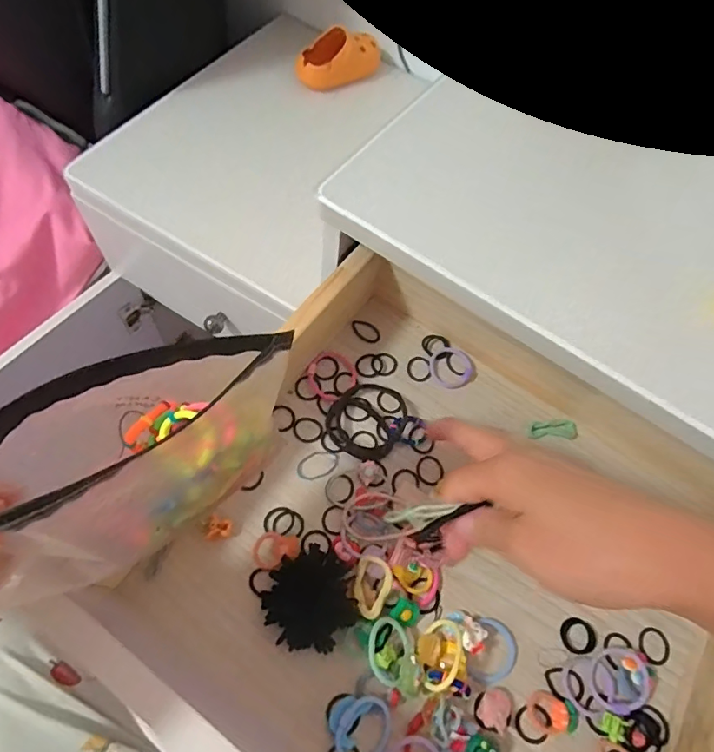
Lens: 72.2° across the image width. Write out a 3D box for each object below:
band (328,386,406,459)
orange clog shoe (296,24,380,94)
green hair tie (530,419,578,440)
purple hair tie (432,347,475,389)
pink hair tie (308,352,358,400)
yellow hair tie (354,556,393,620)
[{"bbox_3d":[0.009,0.031,0.363,0.053,0.008,0.061,32,65,12],"label":"band"},{"bbox_3d":[-0.020,-0.389,0.603,0.113,0.051,0.054,-29,68,-17],"label":"orange clog shoe"},{"bbox_3d":[0.150,0.041,0.374,0.038,0.005,0.015,-1,63,-4],"label":"green hair tie"},{"bbox_3d":[0.076,-0.007,0.392,0.035,0.004,0.037,1,63,-3],"label":"purple hair tie"},{"bbox_3d":[-0.019,-0.001,0.378,0.037,0.006,0.037,1,63,-3],"label":"pink hair tie"},{"bbox_3d":[0.009,0.129,0.300,0.021,0.015,0.034,14,63,4],"label":"yellow hair tie"}]

